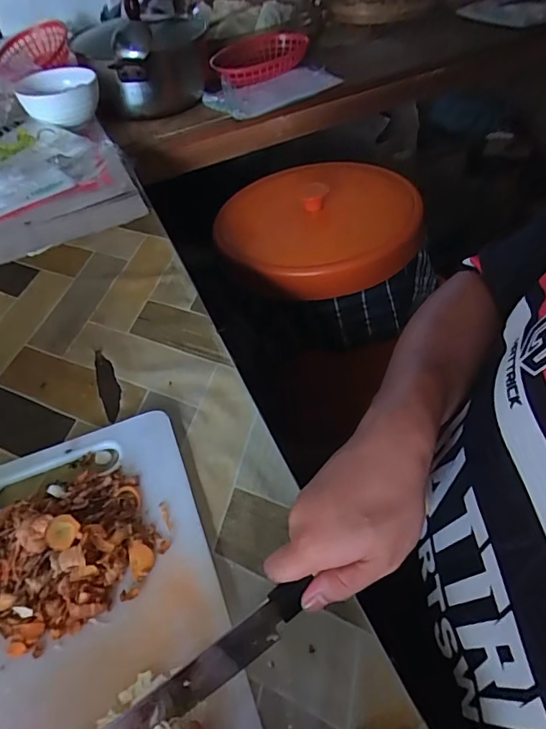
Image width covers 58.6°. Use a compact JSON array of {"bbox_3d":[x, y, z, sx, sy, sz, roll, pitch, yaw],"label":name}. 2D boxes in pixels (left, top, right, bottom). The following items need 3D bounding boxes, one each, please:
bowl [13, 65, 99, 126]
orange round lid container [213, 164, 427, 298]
[{"bbox_3d":[-0.344,-0.433,0.793,0.120,0.060,0.120,-3,48,3],"label":"bowl"},{"bbox_3d":[0.057,-0.237,0.774,0.283,0.064,0.311,-3,48,4],"label":"orange round lid container"}]

